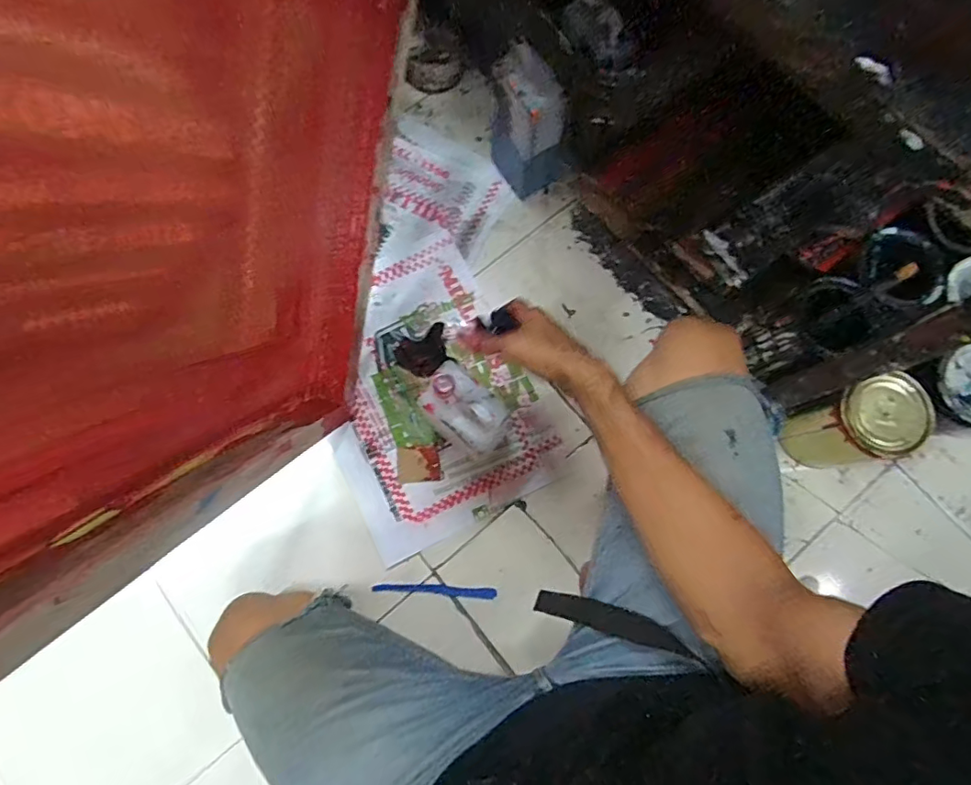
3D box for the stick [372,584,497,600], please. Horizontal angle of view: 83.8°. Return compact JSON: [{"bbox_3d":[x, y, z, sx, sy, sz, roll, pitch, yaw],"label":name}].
[{"bbox_3d":[-0.069,0.272,0.742,0.166,0.004,0.016,2,77,1],"label":"stick"}]

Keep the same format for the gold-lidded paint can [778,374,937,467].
[{"bbox_3d":[0.475,0.046,0.713,0.117,0.157,0.094,-11,78,-2],"label":"gold-lidded paint can"}]

